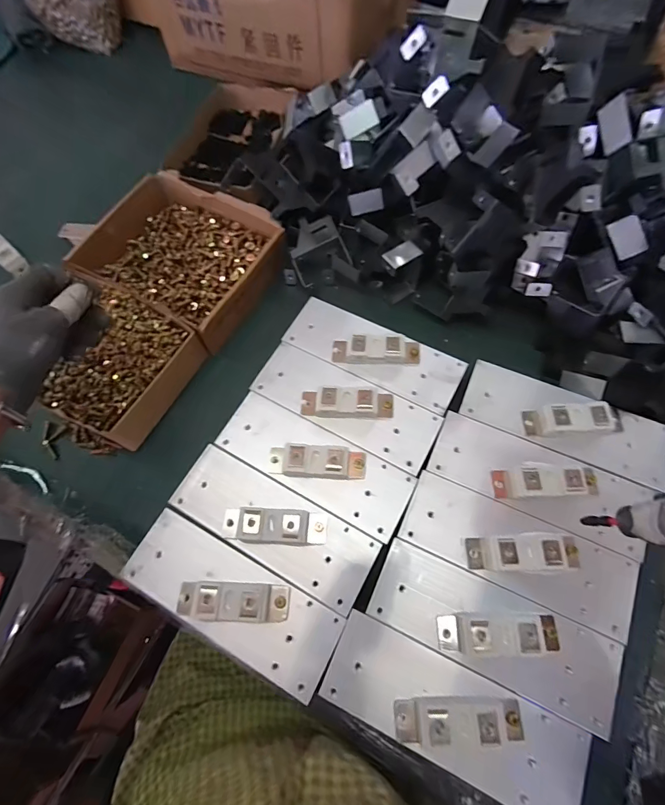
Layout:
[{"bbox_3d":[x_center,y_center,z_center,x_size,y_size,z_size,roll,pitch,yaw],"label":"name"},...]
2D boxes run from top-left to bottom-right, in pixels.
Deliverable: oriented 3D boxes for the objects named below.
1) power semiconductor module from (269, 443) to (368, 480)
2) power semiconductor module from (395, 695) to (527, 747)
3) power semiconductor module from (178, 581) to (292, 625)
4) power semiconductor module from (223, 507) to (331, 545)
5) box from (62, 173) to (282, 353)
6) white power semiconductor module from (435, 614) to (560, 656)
[{"bbox_3d":[-0.014,0.055,0.358,0.089,0.019,0.030,2,67,4],"label":"power semiconductor module"},{"bbox_3d":[0.091,0.227,0.279,0.089,0.018,0.029,-4,67,1],"label":"power semiconductor module"},{"bbox_3d":[-0.082,0.161,0.316,0.090,0.019,0.028,1,67,4],"label":"power semiconductor module"},{"bbox_3d":[-0.052,0.107,0.338,0.092,0.020,0.028,2,67,4],"label":"power semiconductor module"},{"bbox_3d":[-0.189,-0.188,0.494,0.223,0.049,0.181,28,71,14],"label":"box"},{"bbox_3d":[0.128,0.176,0.297,0.088,0.015,0.025,-2,67,2],"label":"white power semiconductor module"}]

